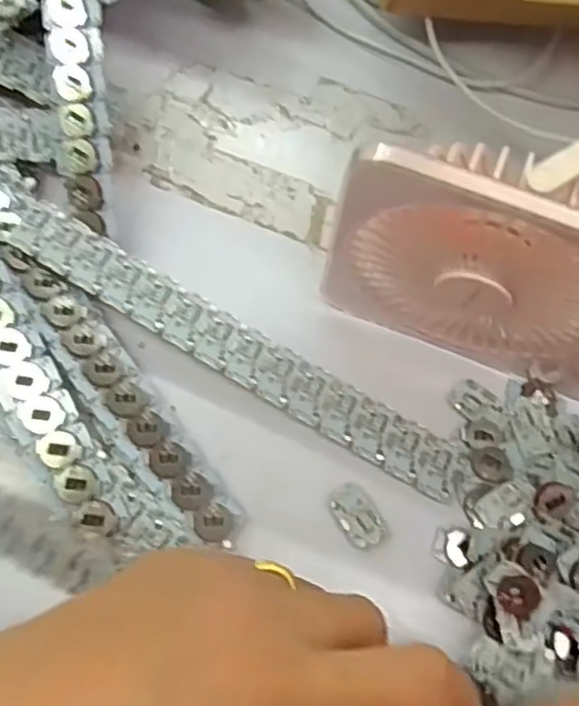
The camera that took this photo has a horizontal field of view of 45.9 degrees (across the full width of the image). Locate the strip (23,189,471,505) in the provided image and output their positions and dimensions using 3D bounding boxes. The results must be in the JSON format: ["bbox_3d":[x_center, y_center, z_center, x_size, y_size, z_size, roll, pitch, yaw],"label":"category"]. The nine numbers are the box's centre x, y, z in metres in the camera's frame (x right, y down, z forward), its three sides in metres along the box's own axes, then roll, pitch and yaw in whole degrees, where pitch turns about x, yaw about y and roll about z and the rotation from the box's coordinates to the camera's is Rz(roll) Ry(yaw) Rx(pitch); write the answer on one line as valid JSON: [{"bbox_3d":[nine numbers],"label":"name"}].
[{"bbox_3d":[-0.028,-0.003,0.344,0.255,0.005,0.027,31,65,2],"label":"strip"}]

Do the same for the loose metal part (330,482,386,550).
[{"bbox_3d":[0.033,0.078,0.329,0.018,0.004,0.032,-28,75,-10],"label":"loose metal part"}]

